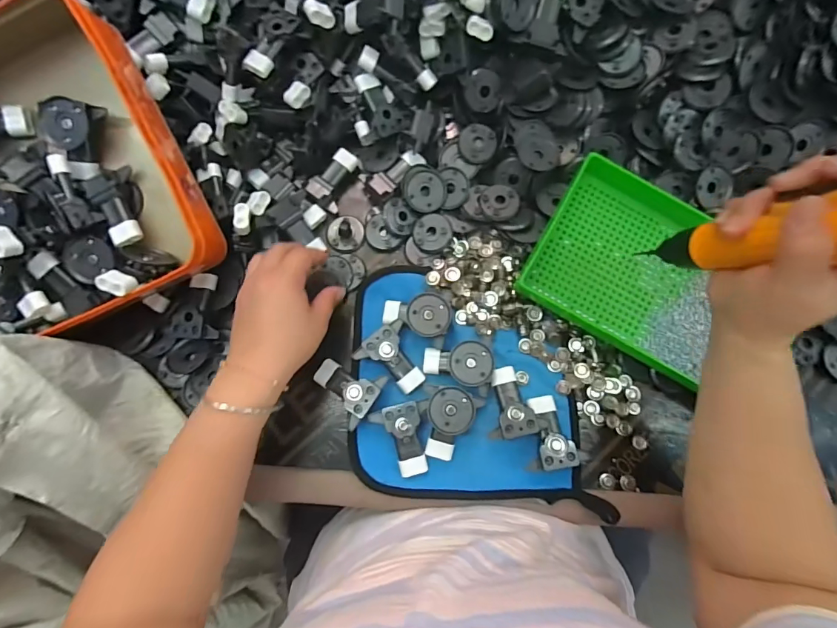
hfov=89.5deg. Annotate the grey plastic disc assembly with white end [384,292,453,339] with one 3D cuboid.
[{"bbox_3d":[-0.002,0.002,0.412,0.063,0.020,0.040,3,78,0],"label":"grey plastic disc assembly with white end"}]

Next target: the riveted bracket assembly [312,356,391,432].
[{"bbox_3d":[-0.070,0.069,0.399,0.064,0.023,0.052,32,80,6],"label":"riveted bracket assembly"}]

